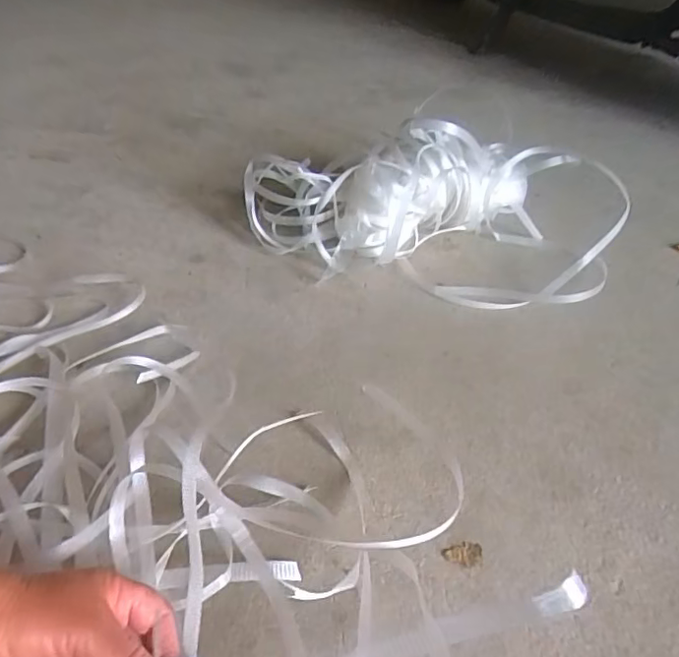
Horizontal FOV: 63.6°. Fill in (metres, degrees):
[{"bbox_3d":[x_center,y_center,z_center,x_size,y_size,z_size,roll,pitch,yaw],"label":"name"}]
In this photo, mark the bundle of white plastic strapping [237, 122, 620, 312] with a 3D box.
[{"bbox_3d":[0.115,-0.161,0.679,0.432,0.131,0.250,12,43,13],"label":"bundle of white plastic strapping"}]

